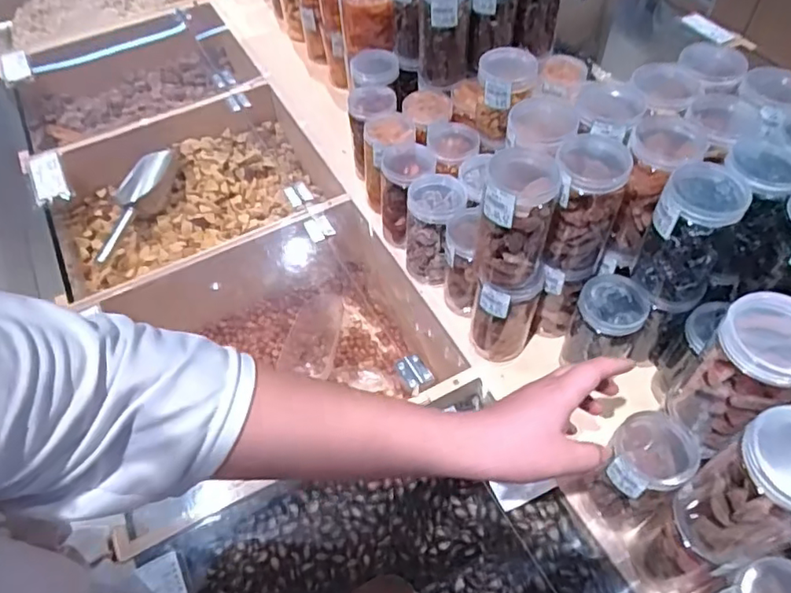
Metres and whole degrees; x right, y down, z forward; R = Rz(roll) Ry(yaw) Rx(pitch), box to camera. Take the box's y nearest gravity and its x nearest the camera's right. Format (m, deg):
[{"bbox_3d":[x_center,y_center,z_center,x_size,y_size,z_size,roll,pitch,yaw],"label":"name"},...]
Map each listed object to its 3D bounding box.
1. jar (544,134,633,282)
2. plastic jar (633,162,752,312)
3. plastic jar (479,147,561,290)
[{"bbox_3d":[0.180,-0.087,0.579,0.059,0.132,0.071,11,54,10],"label":"jar"},{"bbox_3d":[0.266,-0.050,0.547,0.064,0.135,0.062,-1,53,1],"label":"plastic jar"},{"bbox_3d":[0.112,-0.069,0.561,0.059,0.126,0.065,7,54,8],"label":"plastic jar"}]

